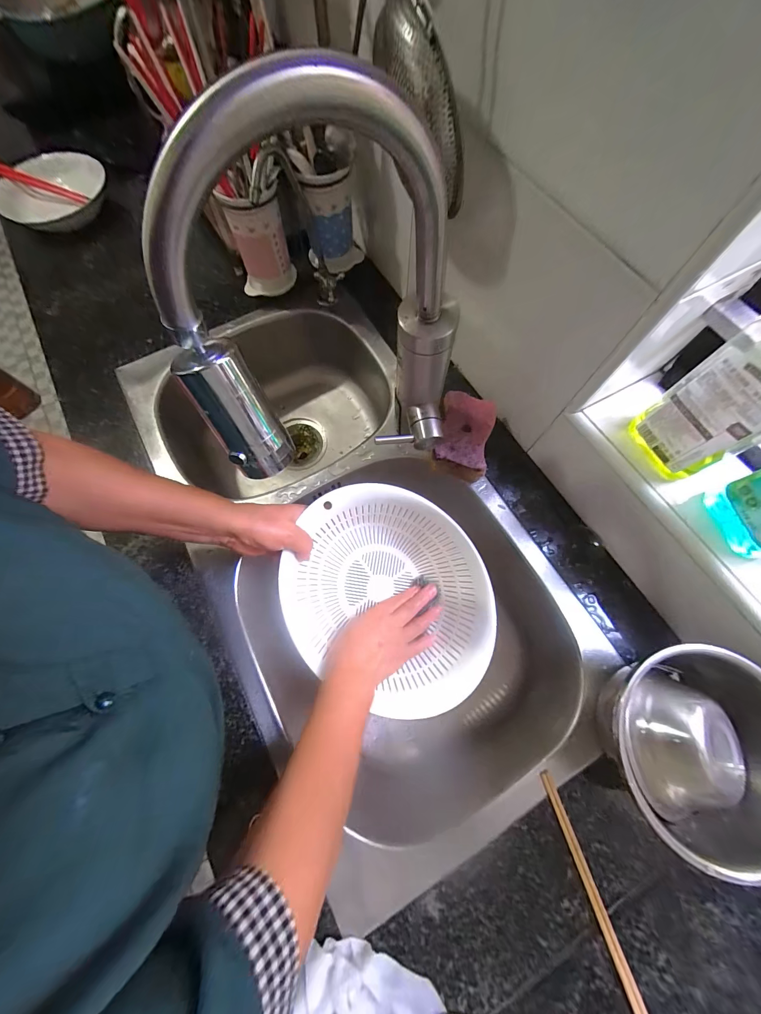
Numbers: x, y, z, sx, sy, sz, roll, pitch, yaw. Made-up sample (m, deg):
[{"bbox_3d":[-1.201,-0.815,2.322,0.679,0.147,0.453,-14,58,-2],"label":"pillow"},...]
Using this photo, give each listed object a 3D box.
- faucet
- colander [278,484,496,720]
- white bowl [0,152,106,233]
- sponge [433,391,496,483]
[{"bbox_3d":[-0.028,-0.118,0.267,0.224,0.285,0.072,-27,73,-8],"label":"faucet"},{"bbox_3d":[0.011,0.110,0.445,0.272,0.121,0.272,0,90,-12],"label":"colander"},{"bbox_3d":[-0.654,-0.627,0.674,0.207,0.043,0.184,12,71,4],"label":"white bowl"},{"bbox_3d":[0.115,-0.098,0.474,0.069,0.052,0.112,12,71,4],"label":"sponge"}]

